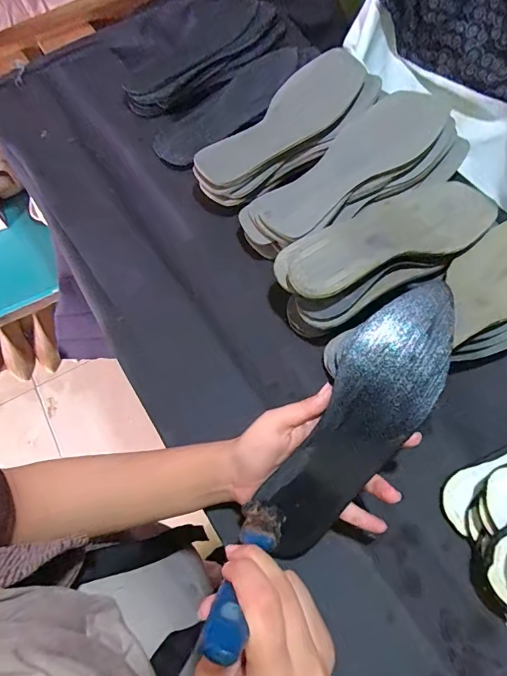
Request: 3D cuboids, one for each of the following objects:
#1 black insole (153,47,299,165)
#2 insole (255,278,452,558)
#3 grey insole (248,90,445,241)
[{"bbox_3d":[-0.029,-0.318,0.577,0.247,0.013,0.089,-41,62,-12],"label":"black insole"},{"bbox_3d":[0.086,0.063,0.338,0.074,0.015,0.238,33,90,15],"label":"insole"},{"bbox_3d":[0.112,-0.194,0.469,0.239,0.011,0.091,-43,64,-10],"label":"grey insole"}]

